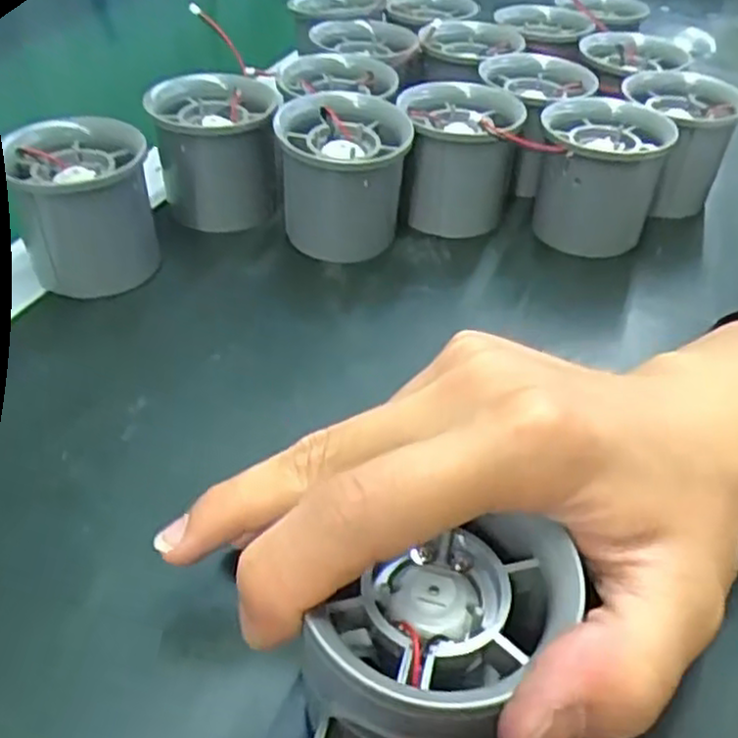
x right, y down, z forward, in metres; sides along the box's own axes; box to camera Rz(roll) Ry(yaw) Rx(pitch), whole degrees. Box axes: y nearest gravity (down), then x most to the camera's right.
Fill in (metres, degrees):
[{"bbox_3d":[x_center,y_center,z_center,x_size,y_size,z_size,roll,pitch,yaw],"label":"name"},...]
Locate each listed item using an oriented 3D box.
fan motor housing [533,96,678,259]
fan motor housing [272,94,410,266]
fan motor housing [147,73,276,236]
[{"bbox_3d":[0.100,-0.083,0.330,0.052,0.056,0.053,8,43,7],"label":"fan motor housing"},{"bbox_3d":[-0.011,-0.077,0.313,0.053,0.057,0.057,3,42,2],"label":"fan motor housing"},{"bbox_3d":[-0.067,-0.094,0.330,0.054,0.055,0.054,-5,43,-7],"label":"fan motor housing"}]

